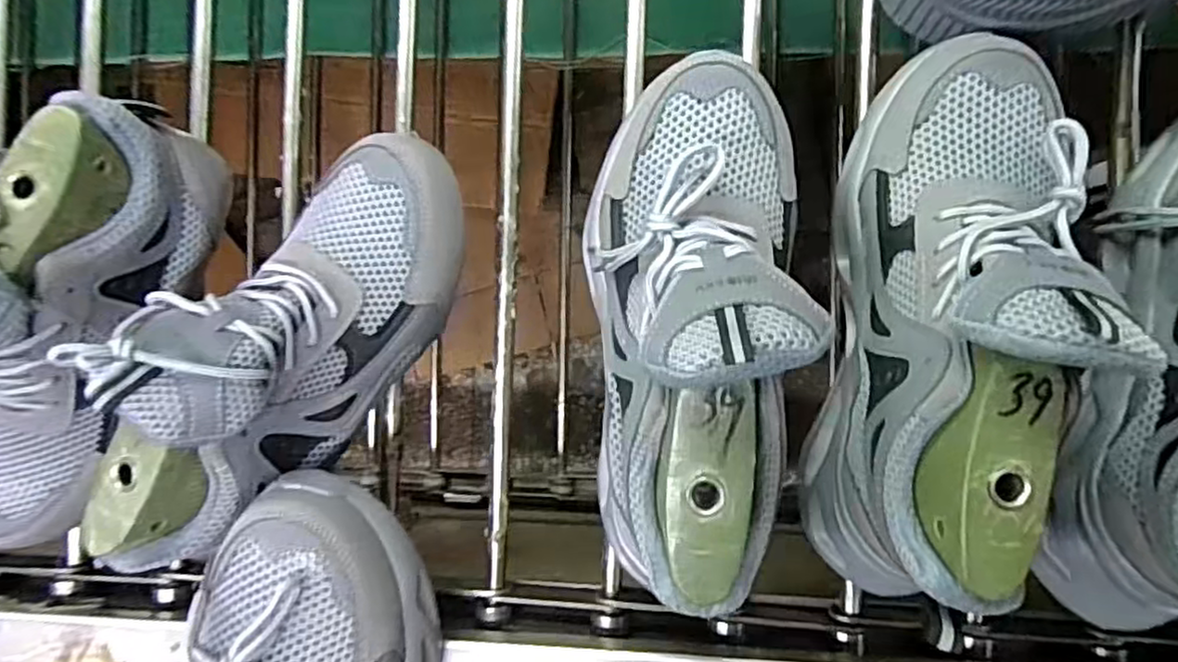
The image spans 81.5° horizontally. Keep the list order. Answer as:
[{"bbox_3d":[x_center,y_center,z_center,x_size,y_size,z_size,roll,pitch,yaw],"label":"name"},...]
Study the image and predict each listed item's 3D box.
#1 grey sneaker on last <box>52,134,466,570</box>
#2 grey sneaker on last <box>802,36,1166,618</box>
[{"bbox_3d":[-0.158,0.007,0.349,0.091,0.109,0.248,36,75,5],"label":"grey sneaker on last"},{"bbox_3d":[0.166,-0.001,0.309,0.091,0.143,0.278,13,90,6],"label":"grey sneaker on last"}]

